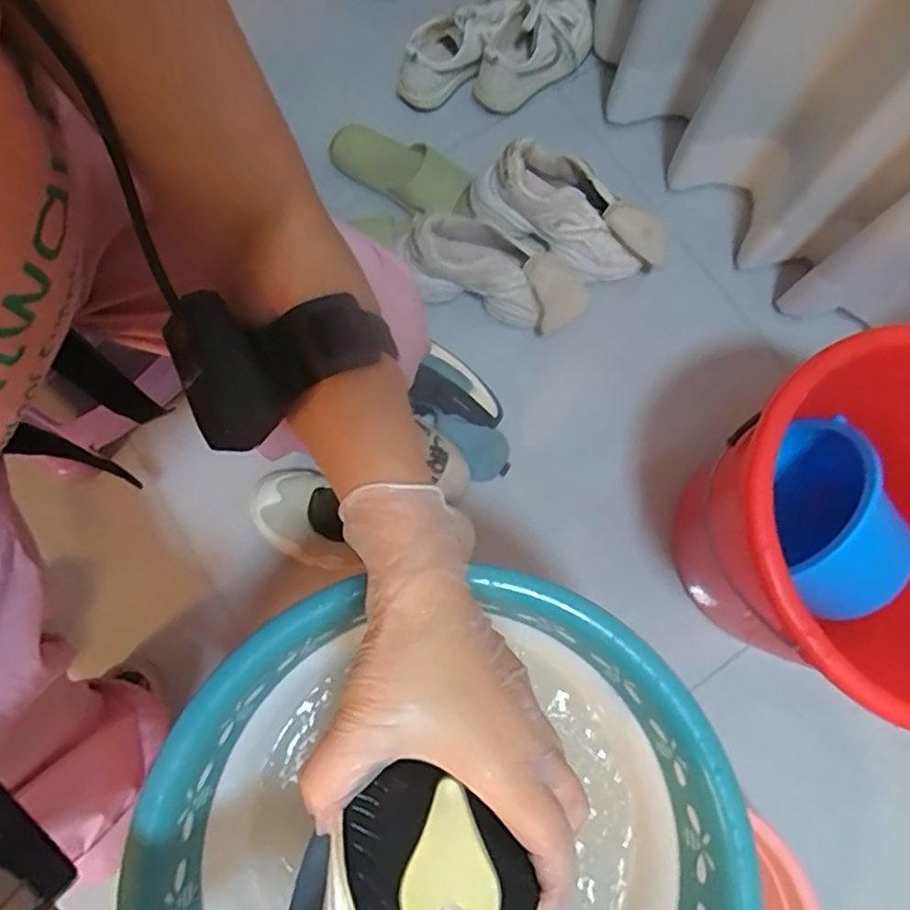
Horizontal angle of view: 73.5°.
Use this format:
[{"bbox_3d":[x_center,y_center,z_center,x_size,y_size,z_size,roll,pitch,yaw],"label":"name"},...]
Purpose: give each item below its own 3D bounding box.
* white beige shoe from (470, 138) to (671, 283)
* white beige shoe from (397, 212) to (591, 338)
[{"bbox_3d":[0.148,-0.310,0.788,0.255,0.106,0.082,29,79,5],"label":"white beige shoe"},{"bbox_3d":[0.045,-0.229,0.770,0.226,0.098,0.090,19,77,-12],"label":"white beige shoe"}]

